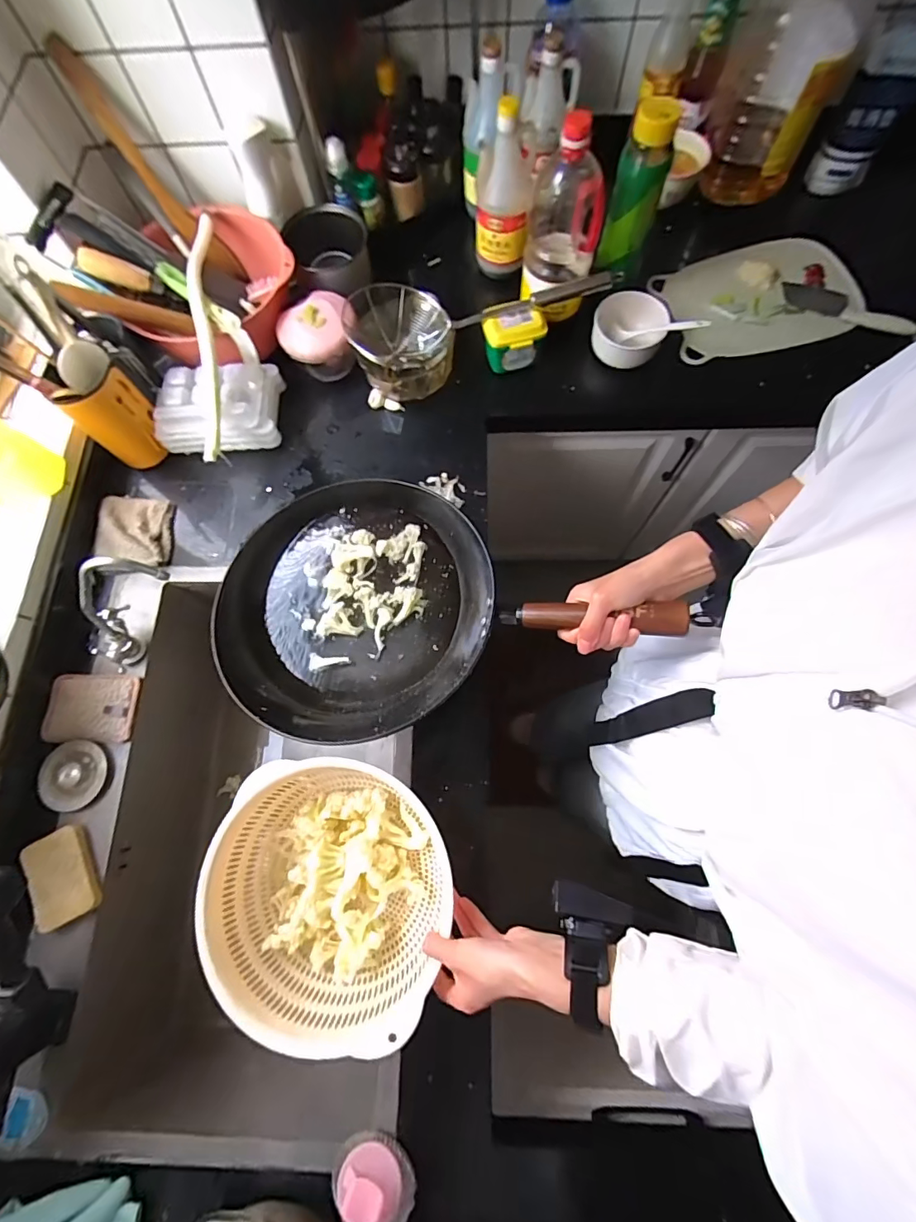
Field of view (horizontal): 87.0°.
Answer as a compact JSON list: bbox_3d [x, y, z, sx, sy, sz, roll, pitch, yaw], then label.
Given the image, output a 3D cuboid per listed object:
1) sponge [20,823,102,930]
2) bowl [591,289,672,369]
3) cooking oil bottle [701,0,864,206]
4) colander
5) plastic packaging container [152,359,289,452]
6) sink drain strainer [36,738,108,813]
[{"bbox_3d":[-0.485,0.324,0.590,0.068,0.019,0.106,-31,74,-8],"label":"sponge"},{"bbox_3d":[0.276,-0.453,0.777,0.107,0.058,0.115,-1,72,2],"label":"bowl"},{"bbox_3d":[0.518,-0.864,0.744,0.160,0.334,0.199,27,75,10],"label":"cooking oil bottle"},{"bbox_3d":[-0.139,0.303,0.535,0.251,0.107,0.252,4,72,3],"label":"colander"},{"bbox_3d":[-0.367,-0.320,0.739,0.175,0.075,0.118,-4,72,1],"label":"plastic packaging container"},{"bbox_3d":[-0.503,0.214,0.631,0.075,0.016,0.086,6,72,4],"label":"sink drain strainer"}]

